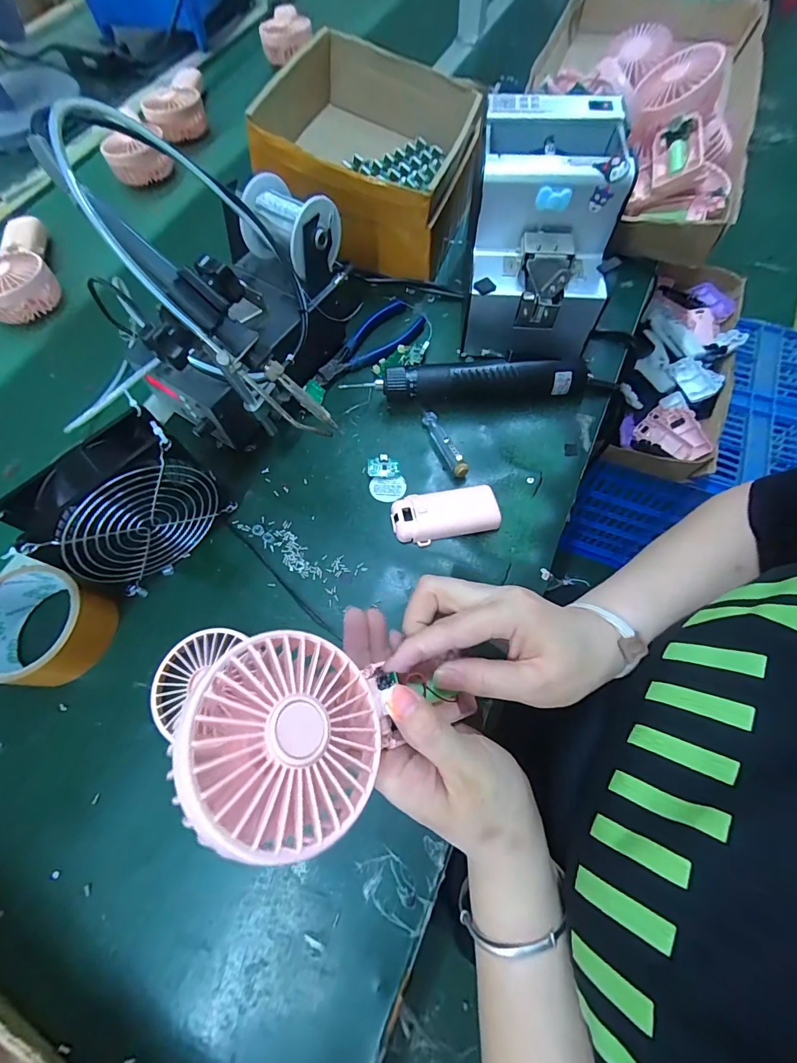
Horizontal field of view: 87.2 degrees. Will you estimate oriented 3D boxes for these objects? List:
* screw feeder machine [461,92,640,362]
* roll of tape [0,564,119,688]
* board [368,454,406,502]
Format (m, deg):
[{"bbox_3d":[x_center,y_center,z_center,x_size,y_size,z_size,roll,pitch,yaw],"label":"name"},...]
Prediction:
[{"bbox_3d":[0.135,-0.281,0.412,0.125,0.152,0.171,5,67,4],"label":"screw feeder machine"},{"bbox_3d":[-0.284,0.076,0.334,0.088,0.044,0.084,-1,67,1],"label":"roll of tape"},{"bbox_3d":[-0.011,-0.052,0.399,0.034,0.006,0.047,-4,67,0],"label":"board"}]

